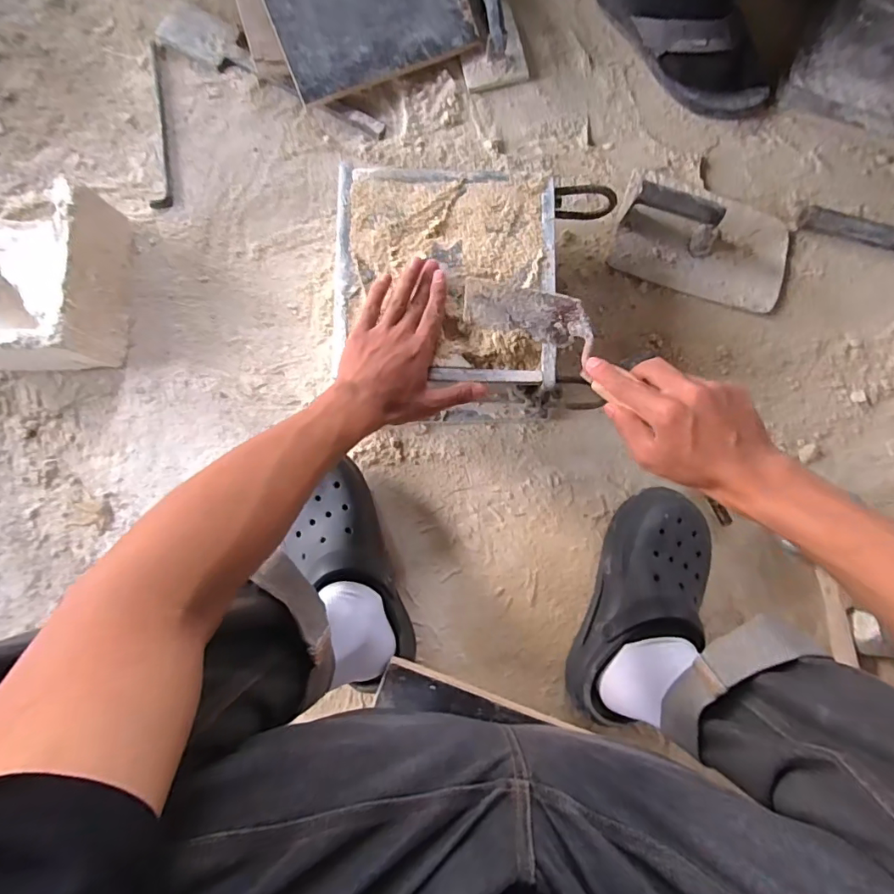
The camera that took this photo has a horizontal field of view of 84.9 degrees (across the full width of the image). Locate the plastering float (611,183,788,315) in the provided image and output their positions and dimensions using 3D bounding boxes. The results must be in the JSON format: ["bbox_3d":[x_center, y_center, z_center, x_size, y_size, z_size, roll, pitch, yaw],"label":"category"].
[{"bbox_3d":[0.332,-0.268,0.613,0.222,0.079,0.135,18,88,1],"label":"plastering float"}]

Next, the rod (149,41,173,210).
[{"bbox_3d":[-0.385,-0.424,0.644,0.027,0.010,0.227,-7,88,0],"label":"rod"}]

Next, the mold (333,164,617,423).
[{"bbox_3d":[0.035,-0.164,0.562,0.298,0.137,0.253,0,88,0],"label":"mold"}]

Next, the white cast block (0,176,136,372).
[{"bbox_3d":[-0.496,-0.196,0.583,0.185,0.101,0.190,0,88,0],"label":"white cast block"}]

